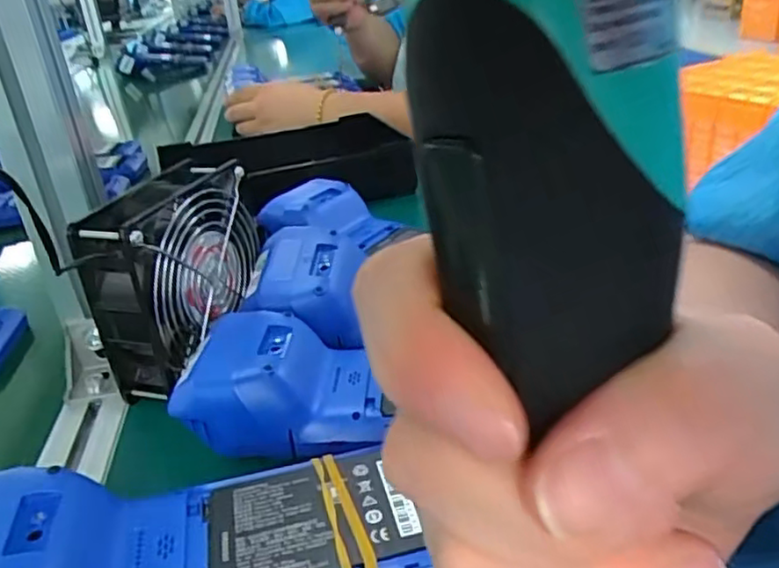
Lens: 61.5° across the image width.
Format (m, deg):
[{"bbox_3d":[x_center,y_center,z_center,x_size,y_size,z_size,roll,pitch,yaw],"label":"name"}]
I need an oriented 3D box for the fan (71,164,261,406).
[{"bbox_3d":[-0.130,-0.006,0.405,0.047,0.111,0.115,6,29,24],"label":"fan"}]

